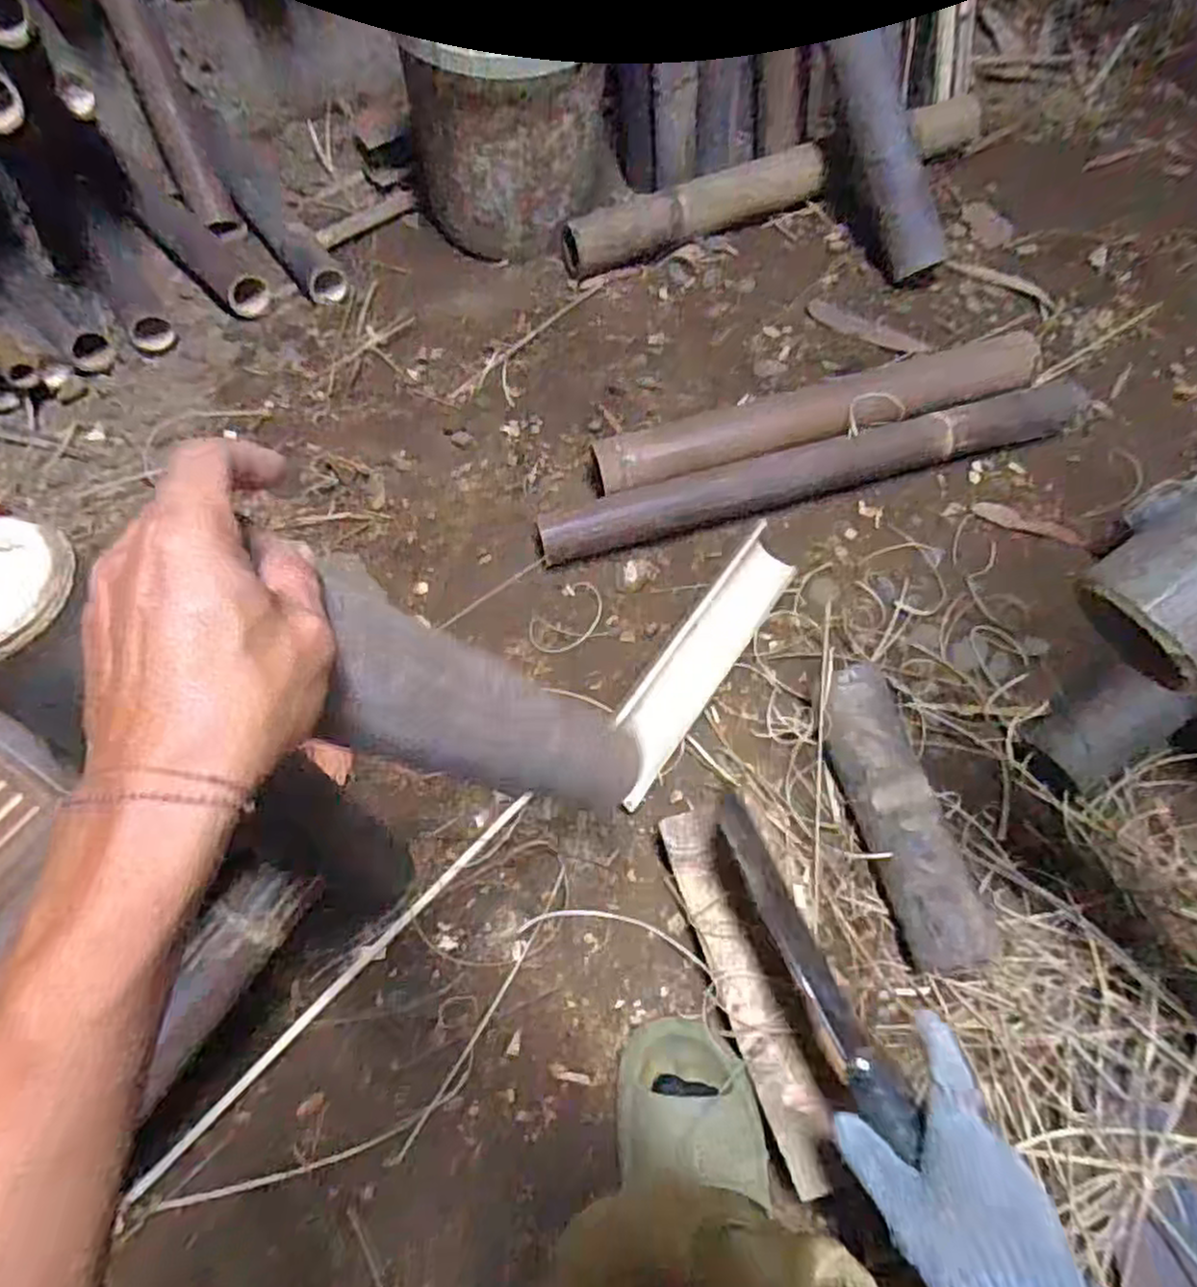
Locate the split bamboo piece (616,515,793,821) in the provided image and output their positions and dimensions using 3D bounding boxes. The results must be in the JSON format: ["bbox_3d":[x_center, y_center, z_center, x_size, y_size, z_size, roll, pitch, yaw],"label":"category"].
[{"bbox_3d":[0.109,0.015,0.774,0.061,0.063,0.324,31,67,17],"label":"split bamboo piece"}]

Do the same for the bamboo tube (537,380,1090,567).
[{"bbox_3d":[0.278,-0.223,0.909,0.726,0.058,0.077,-15,62,-6],"label":"bamboo tube"}]

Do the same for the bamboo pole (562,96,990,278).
[{"bbox_3d":[0.263,-0.718,1.160,0.674,0.078,0.076,-22,63,-10],"label":"bamboo pole"}]

